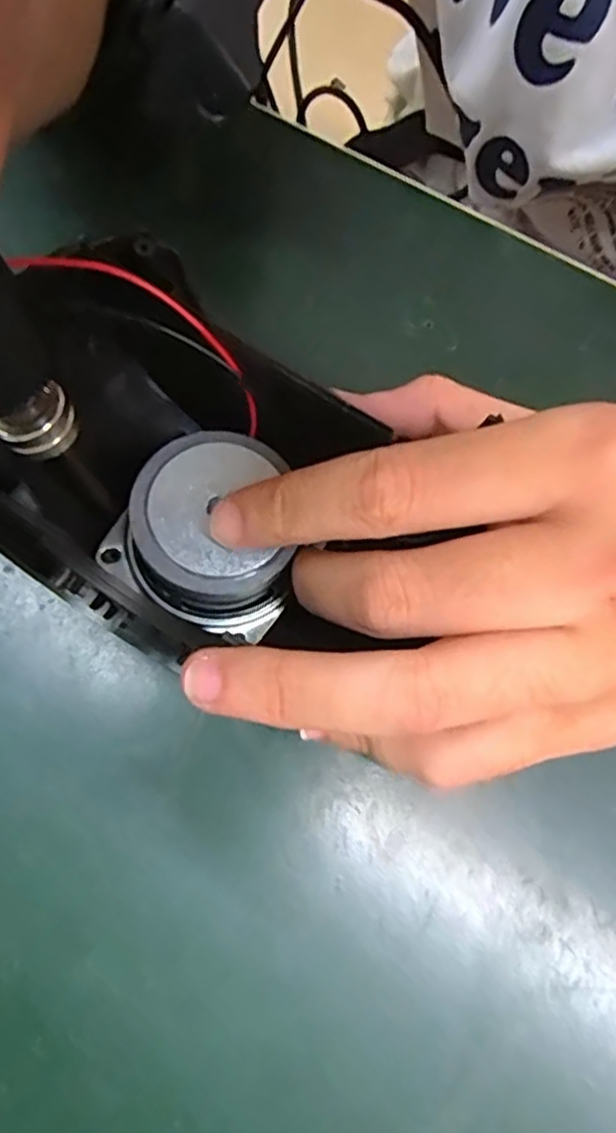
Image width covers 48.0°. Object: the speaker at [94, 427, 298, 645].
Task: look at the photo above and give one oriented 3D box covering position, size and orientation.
[{"bbox_3d":[-0.024,-0.010,0.181,0.052,0.023,0.046,32,74,9],"label":"speaker"}]

